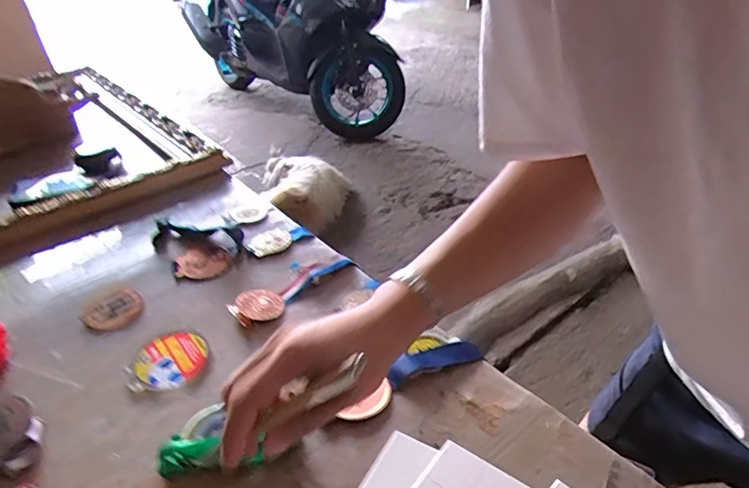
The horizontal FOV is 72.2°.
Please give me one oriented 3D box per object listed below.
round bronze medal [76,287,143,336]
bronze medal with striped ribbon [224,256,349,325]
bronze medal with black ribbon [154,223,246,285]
[{"bbox_3d":[-0.293,0.073,0.573,0.062,0.007,0.068,-3,35,2],"label":"round bronze medal"},{"bbox_3d":[-0.098,0.046,0.591,0.048,0.014,0.143,26,45,36],"label":"bronze medal with striped ribbon"},{"bbox_3d":[-0.228,-0.002,0.667,0.096,0.018,0.137,-26,40,-28],"label":"bronze medal with black ribbon"}]

